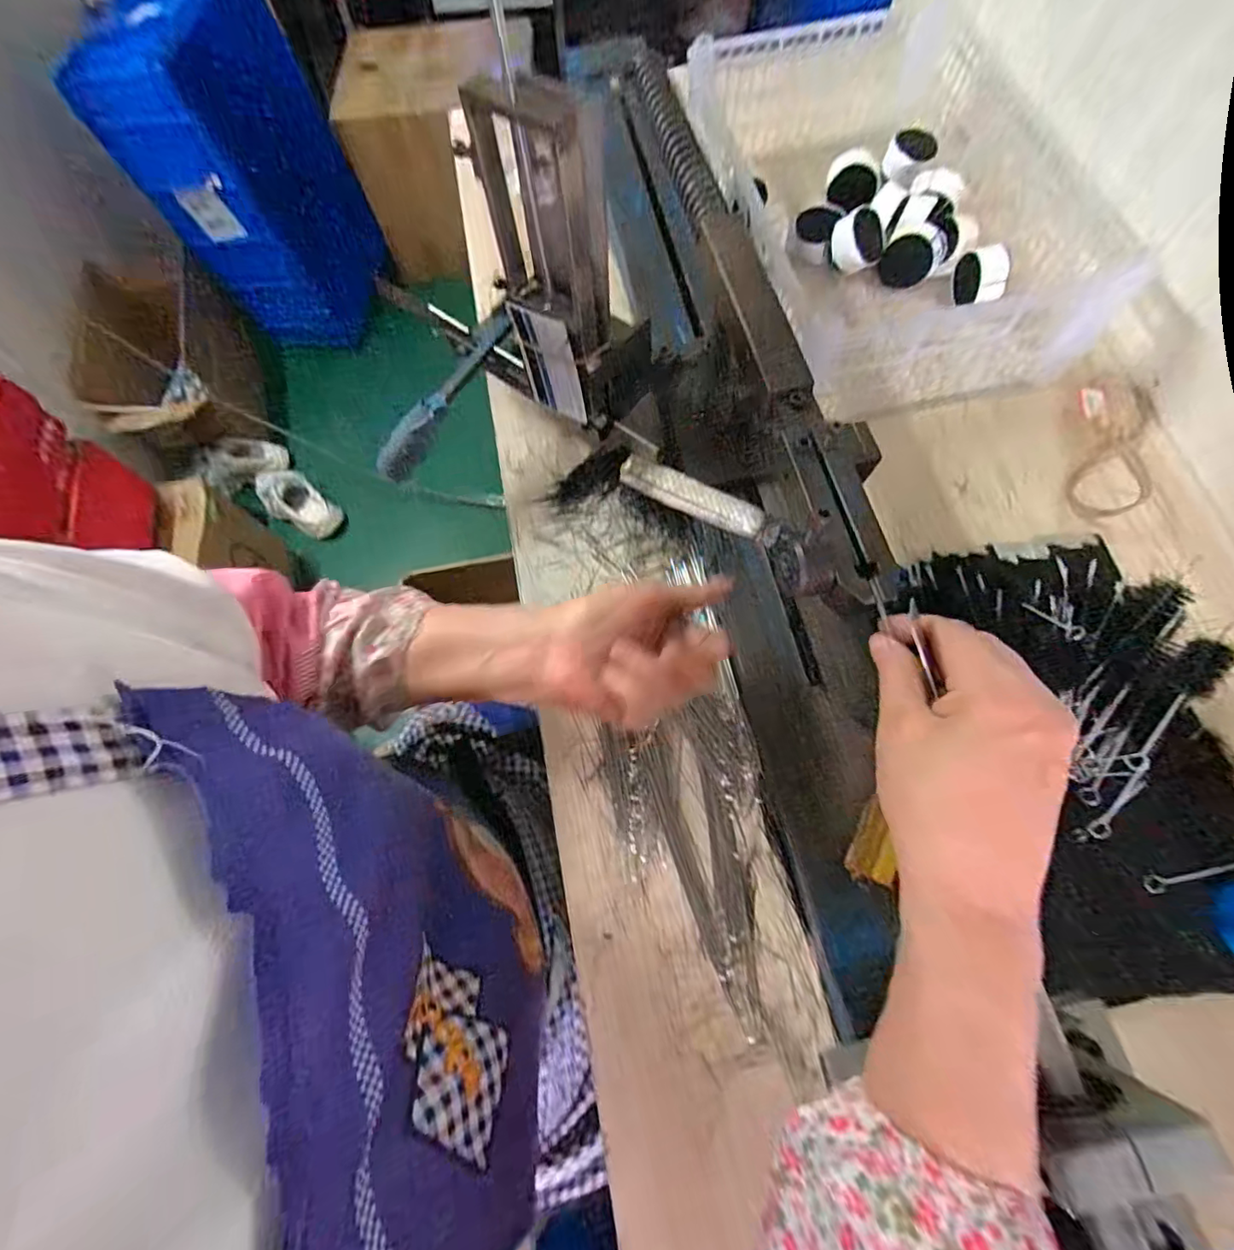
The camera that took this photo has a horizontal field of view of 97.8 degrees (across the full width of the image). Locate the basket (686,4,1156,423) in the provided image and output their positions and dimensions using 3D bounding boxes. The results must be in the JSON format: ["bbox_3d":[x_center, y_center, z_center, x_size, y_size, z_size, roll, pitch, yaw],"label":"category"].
[{"bbox_3d":[0.264,-0.403,0.527,0.300,0.111,0.396,-14,69,-3],"label":"basket"}]

